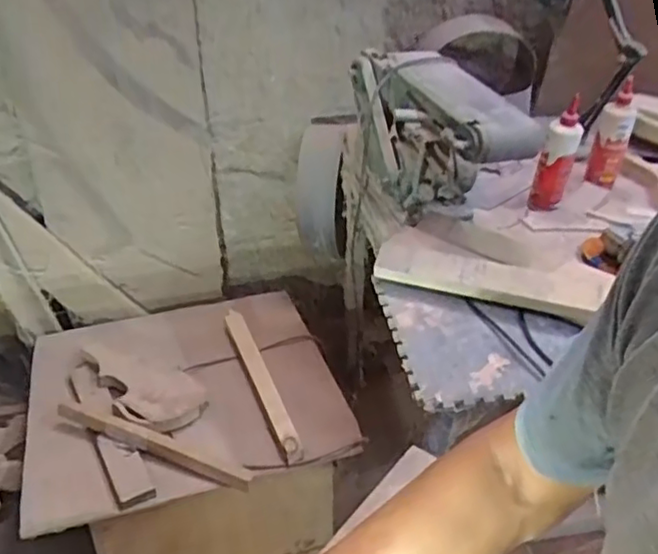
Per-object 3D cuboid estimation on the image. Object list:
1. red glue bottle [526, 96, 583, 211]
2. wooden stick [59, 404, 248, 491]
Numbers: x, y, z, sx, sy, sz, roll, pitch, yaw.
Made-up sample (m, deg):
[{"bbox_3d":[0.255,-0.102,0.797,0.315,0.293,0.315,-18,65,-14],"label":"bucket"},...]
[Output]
[{"bbox_3d":[0.454,-0.230,1.297,0.066,0.216,0.058,15,40,15],"label":"red glue bottle"},{"bbox_3d":[-0.344,0.321,1.245,0.410,0.022,0.034,16,40,16],"label":"wooden stick"}]

